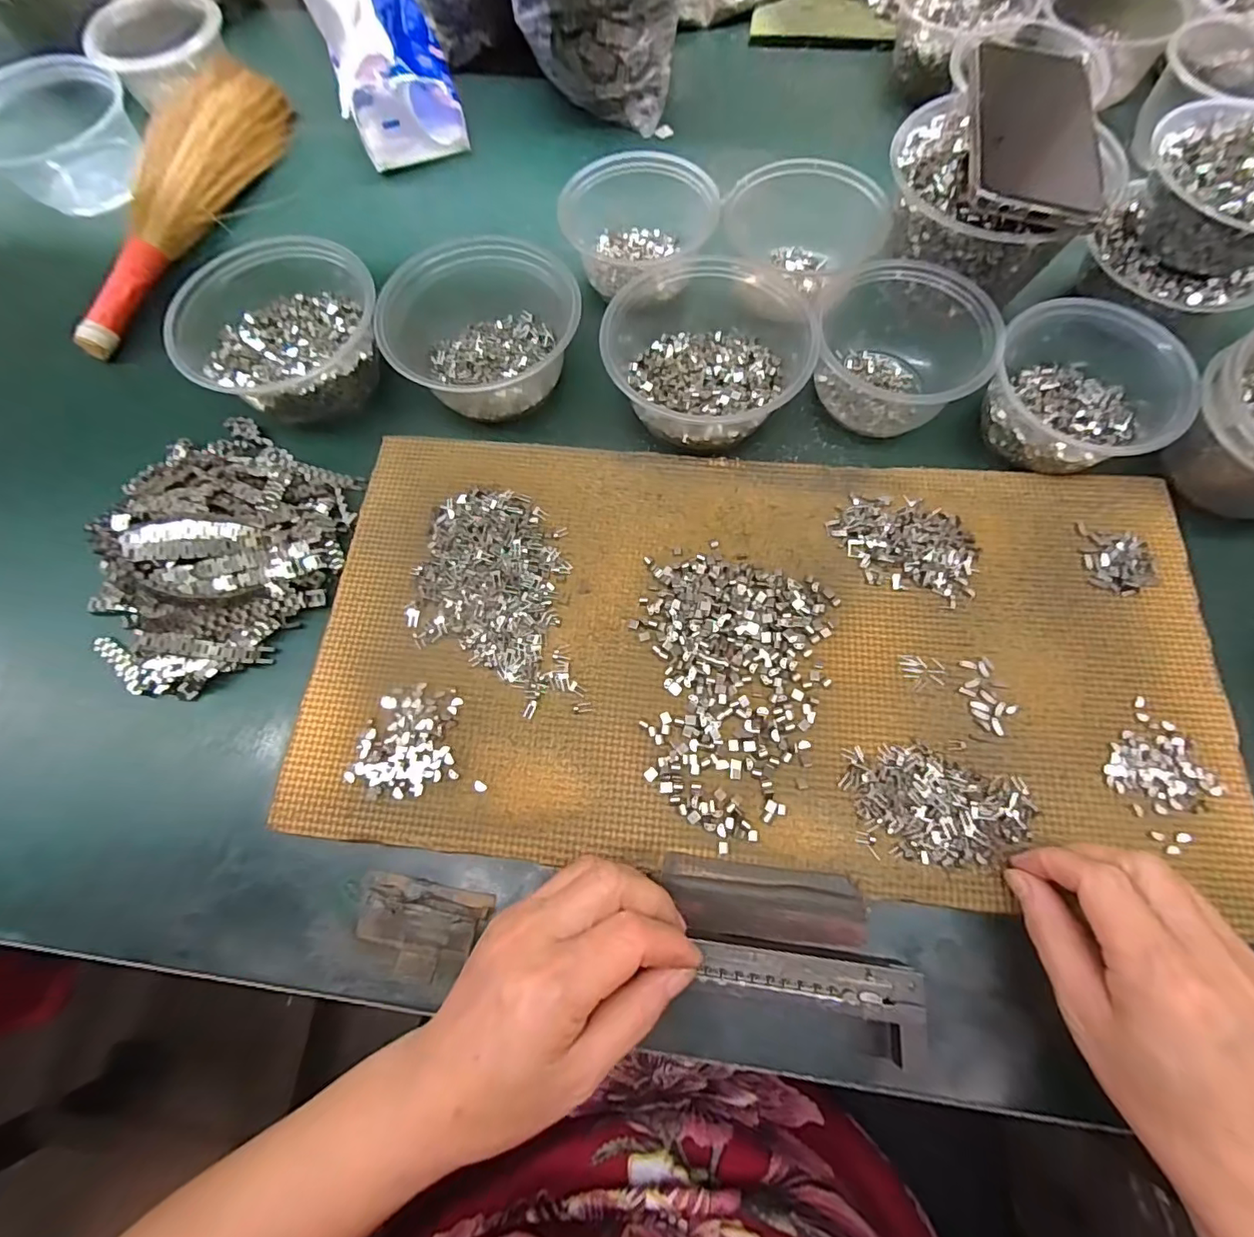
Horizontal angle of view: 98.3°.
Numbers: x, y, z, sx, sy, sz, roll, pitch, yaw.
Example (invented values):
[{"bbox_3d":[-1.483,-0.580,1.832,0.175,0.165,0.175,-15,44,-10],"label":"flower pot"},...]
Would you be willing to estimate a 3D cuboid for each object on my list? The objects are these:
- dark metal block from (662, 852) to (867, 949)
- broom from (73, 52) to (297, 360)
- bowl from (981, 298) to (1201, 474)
[{"bbox_3d":[0.070,0.145,0.278,0.100,0.007,0.033,6,73,4],"label":"dark metal block"},{"bbox_3d":[-0.382,-0.356,0.464,0.069,0.059,0.316,10,73,5],"label":"broom"},{"bbox_3d":[0.290,-0.145,0.349,0.101,0.056,0.109,-1,72,2],"label":"bowl"}]

